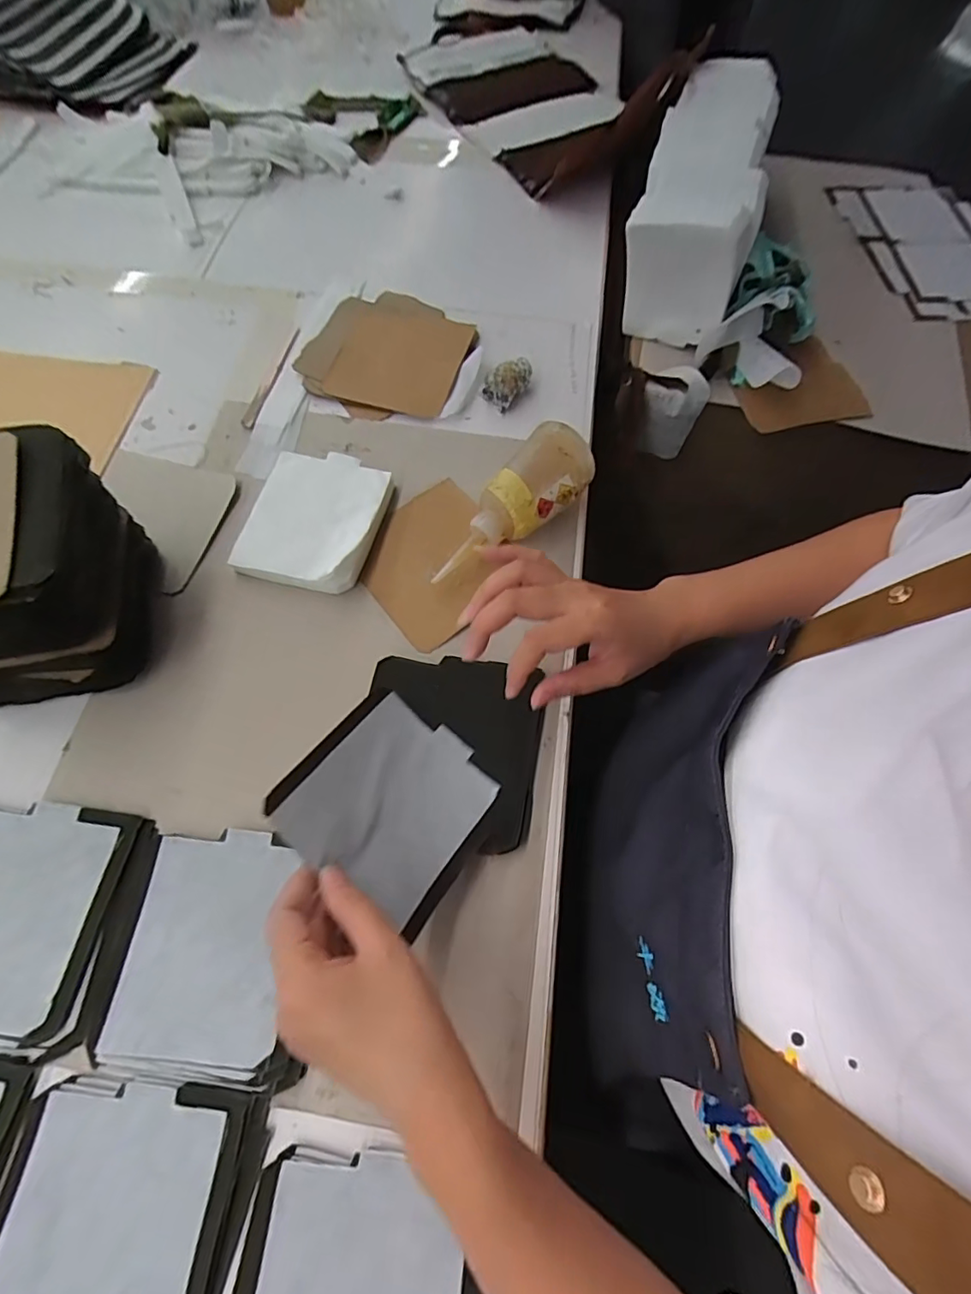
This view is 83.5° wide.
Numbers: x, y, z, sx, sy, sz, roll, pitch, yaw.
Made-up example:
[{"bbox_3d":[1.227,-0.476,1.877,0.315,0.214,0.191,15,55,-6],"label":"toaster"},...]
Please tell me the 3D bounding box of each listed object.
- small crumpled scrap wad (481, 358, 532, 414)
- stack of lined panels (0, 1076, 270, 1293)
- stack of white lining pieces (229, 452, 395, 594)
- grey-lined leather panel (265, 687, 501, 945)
[{"bbox_3d":[0.023,-0.264,0.543,0.028,0.033,0.054,39,71,15],"label":"small crumpled scrap wad"},{"bbox_3d":[-0.210,0.326,0.303,0.139,0.009,0.143,11,66,4],"label":"stack of lined panels"},{"bbox_3d":[-0.146,-0.114,0.477,0.108,0.025,0.128,13,67,4],"label":"stack of white lining pieces"},{"bbox_3d":[-0.057,0.098,0.355,0.120,0.014,0.125,46,45,-9],"label":"grey-lined leather panel"}]

